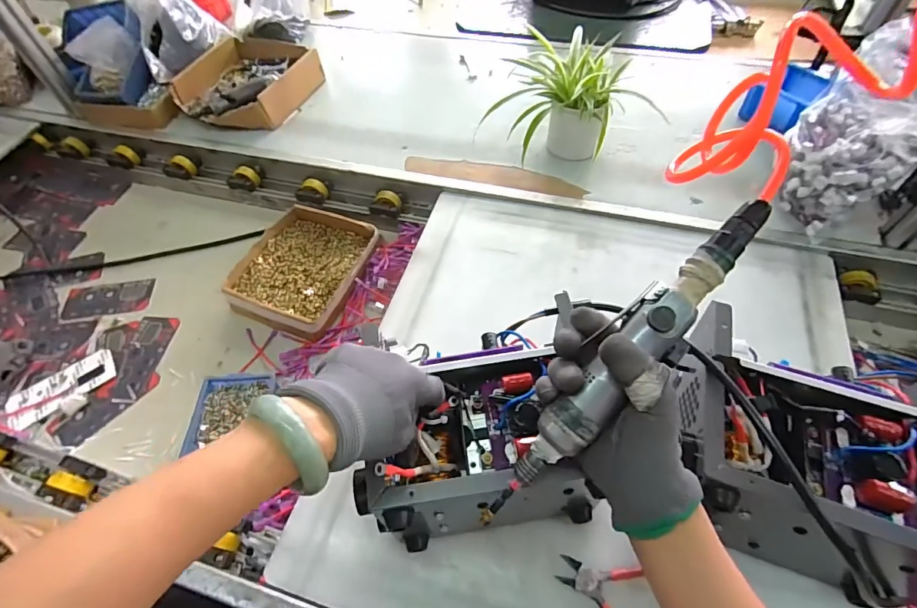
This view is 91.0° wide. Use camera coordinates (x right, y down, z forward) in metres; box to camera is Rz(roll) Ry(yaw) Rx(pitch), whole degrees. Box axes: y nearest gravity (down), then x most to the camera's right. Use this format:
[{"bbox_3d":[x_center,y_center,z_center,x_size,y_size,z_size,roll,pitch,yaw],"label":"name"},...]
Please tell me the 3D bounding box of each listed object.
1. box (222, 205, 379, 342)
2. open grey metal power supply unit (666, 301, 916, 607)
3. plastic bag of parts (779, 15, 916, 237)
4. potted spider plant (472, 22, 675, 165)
[{"bbox_3d":[-0.260,-0.062,0.765,0.201,0.048,0.227,17,58,15],"label":"box"},{"bbox_3d":[0.311,0.137,0.417,0.232,0.147,0.201,20,59,17],"label":"open grey metal power supply unit"},{"bbox_3d":[0.549,-0.227,0.622,0.154,0.187,0.150,-37,61,-21],"label":"plastic bag of parts"},{"bbox_3d":[0.166,-0.329,0.763,0.206,0.159,0.176,-26,58,-14],"label":"potted spider plant"}]

